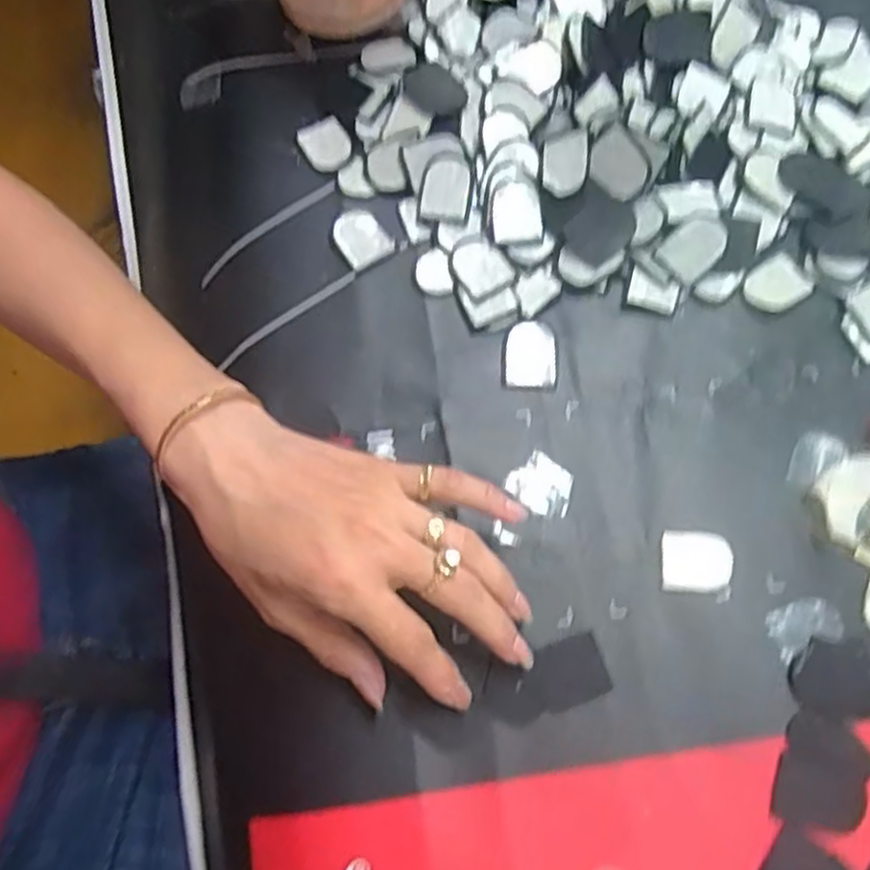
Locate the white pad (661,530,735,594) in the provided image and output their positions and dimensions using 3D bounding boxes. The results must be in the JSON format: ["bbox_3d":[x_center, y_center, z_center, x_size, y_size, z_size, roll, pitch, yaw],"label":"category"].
[{"bbox_3d":[0.117,0.057,0.337,0.031,0.004,0.027,4,72,4],"label":"white pad"}]

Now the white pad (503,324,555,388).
[{"bbox_3d":[0.047,-0.039,0.370,0.025,0.004,0.032,1,72,3],"label":"white pad"}]

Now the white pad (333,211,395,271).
[{"bbox_3d":[-0.039,-0.103,0.393,0.024,0.005,0.029,-35,74,-9],"label":"white pad"}]

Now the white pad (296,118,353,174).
[{"bbox_3d":[-0.059,-0.157,0.412,0.026,0.005,0.031,-31,73,-8],"label":"white pad"}]

